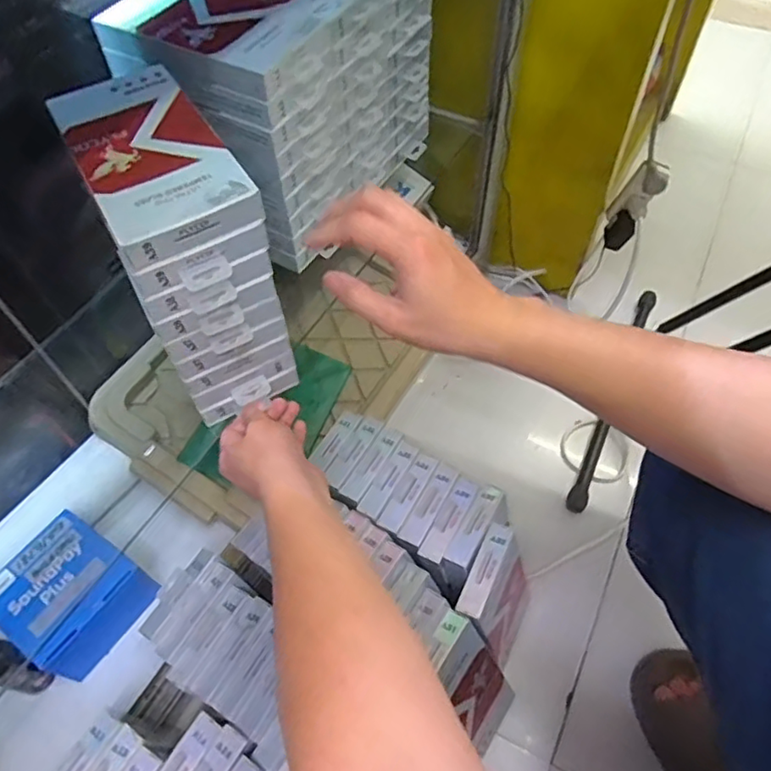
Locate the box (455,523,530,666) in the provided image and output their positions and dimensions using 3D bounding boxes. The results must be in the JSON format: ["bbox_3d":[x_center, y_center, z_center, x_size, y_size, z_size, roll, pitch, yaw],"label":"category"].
[{"bbox_3d":[0.128,0.247,0.674,0.028,0.185,0.103,12,54,29],"label":"box"}]

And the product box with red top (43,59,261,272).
[{"bbox_3d":[-0.183,-0.179,0.460,0.099,0.025,0.200,-28,61,-16],"label":"product box with red top"}]

